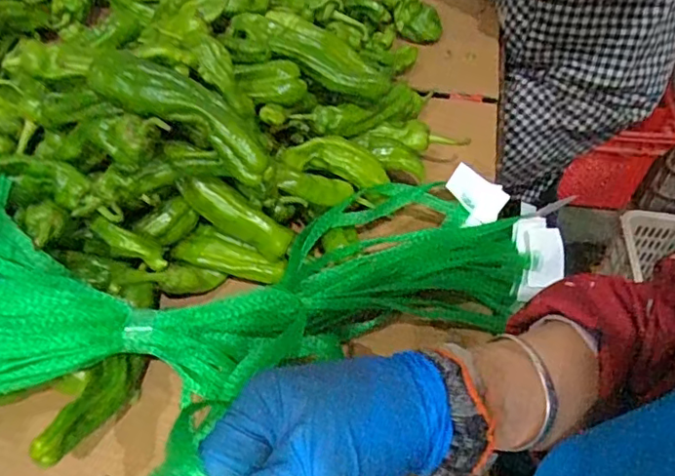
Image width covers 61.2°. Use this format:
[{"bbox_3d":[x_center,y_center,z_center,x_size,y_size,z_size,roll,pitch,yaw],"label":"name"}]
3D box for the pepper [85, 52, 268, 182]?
[{"bbox_3d":[-0.120,-0.101,0.446,0.154,0.037,0.040,31,52,-3],"label":"pepper"}]

